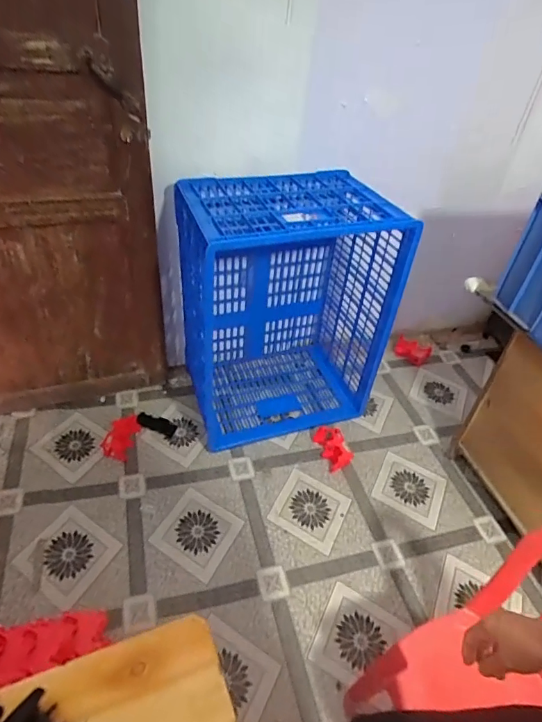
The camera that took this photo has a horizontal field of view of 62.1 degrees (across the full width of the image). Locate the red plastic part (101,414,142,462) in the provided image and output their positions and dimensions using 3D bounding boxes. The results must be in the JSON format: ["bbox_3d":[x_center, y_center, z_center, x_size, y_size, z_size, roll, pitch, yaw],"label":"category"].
[{"bbox_3d":[-0.513,0.244,1.559,0.099,0.058,0.197,10,41,2],"label":"red plastic part"}]

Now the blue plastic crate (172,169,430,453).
[{"bbox_3d":[0.051,-0.177,1.562,0.647,0.799,0.429,-9,44,-18],"label":"blue plastic crate"}]

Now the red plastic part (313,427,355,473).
[{"bbox_3d":[0.224,0.303,1.612,0.104,0.036,0.169,-12,45,-21],"label":"red plastic part"}]

